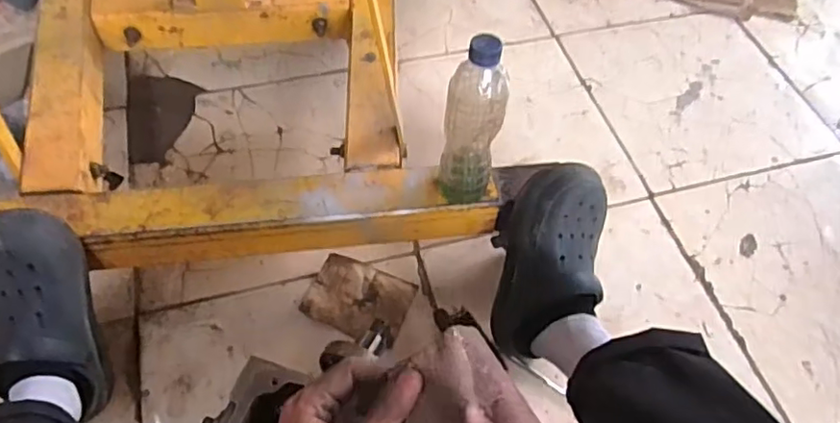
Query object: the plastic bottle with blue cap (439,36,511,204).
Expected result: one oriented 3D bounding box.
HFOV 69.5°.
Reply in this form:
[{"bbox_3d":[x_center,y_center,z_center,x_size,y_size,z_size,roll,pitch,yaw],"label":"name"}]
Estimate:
[{"bbox_3d":[0.059,-0.092,0.677,0.062,0.218,0.052,5,56,-1],"label":"plastic bottle with blue cap"}]

